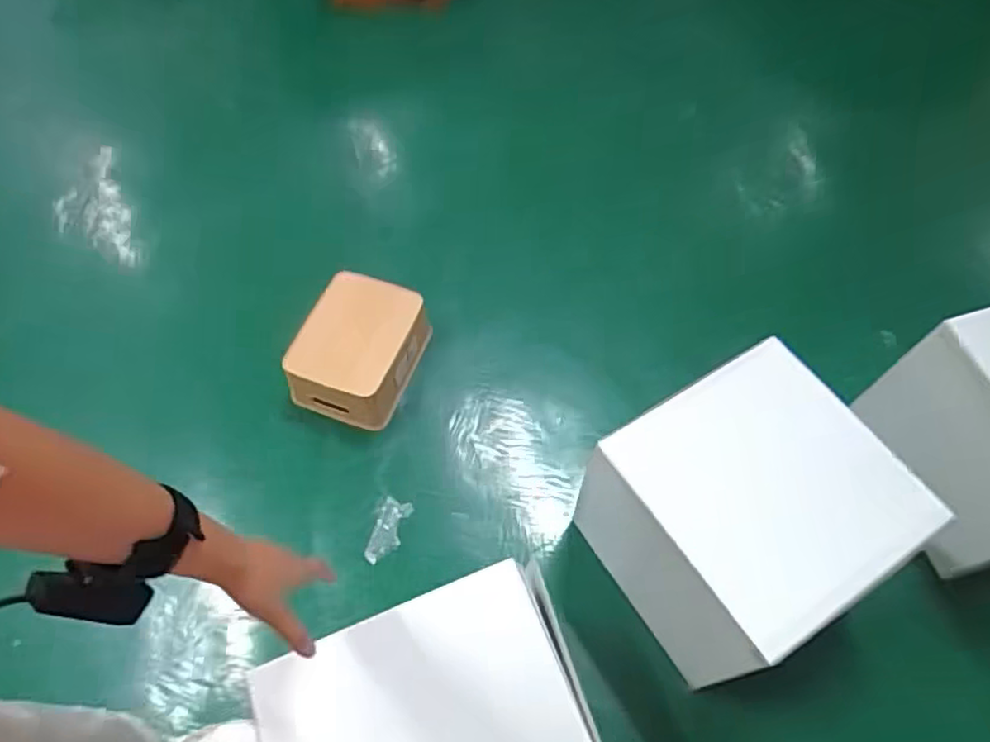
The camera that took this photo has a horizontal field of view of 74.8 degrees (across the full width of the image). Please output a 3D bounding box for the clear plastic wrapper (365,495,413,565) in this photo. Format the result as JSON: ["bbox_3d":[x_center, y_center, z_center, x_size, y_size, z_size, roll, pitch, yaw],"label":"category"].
[{"bbox_3d":[-0.175,0.259,1.050,0.049,0.007,0.107,19,63,9],"label":"clear plastic wrapper"}]

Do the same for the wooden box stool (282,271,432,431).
[{"bbox_3d":[-0.244,-0.036,1.168,0.196,0.138,0.242,16,62,8],"label":"wooden box stool"}]

